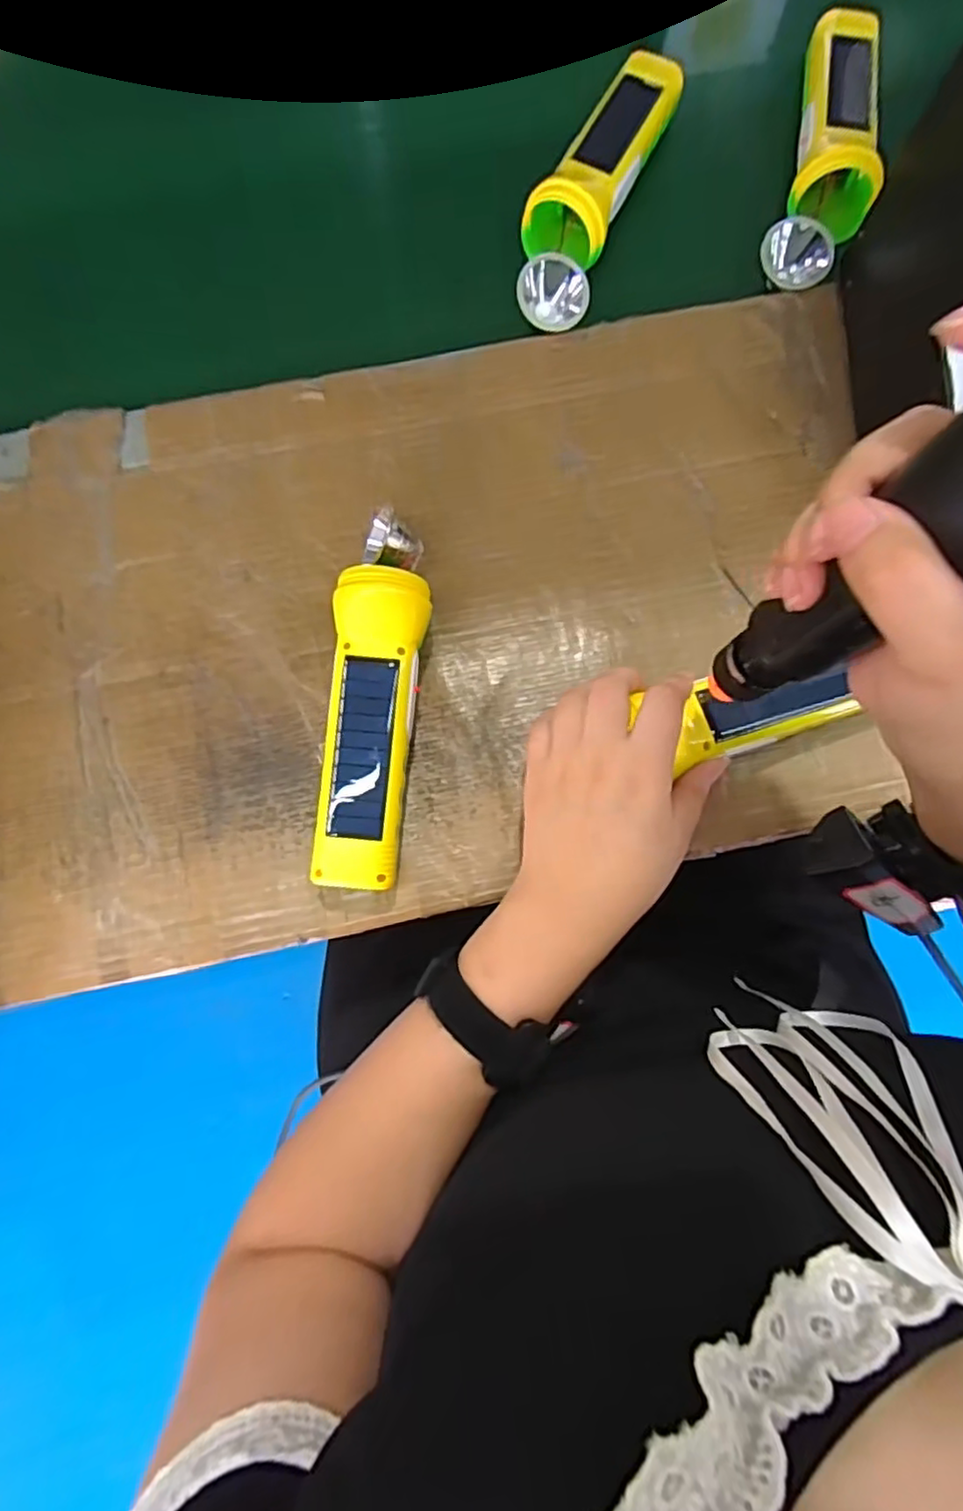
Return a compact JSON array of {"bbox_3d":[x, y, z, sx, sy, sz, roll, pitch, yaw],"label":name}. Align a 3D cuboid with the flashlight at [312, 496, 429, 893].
[{"bbox_3d":[-0.056,-0.033,0.358,0.045,0.047,0.202,4,80,0],"label":"flashlight"}]

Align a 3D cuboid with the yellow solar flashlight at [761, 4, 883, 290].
[{"bbox_3d":[0.232,-0.401,0.439,0.056,0.044,0.201,16,80,2],"label":"yellow solar flashlight"}]

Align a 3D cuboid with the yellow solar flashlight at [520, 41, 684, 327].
[{"bbox_3d":[0.073,-0.374,0.428,0.054,0.039,0.206,22,80,4],"label":"yellow solar flashlight"}]

